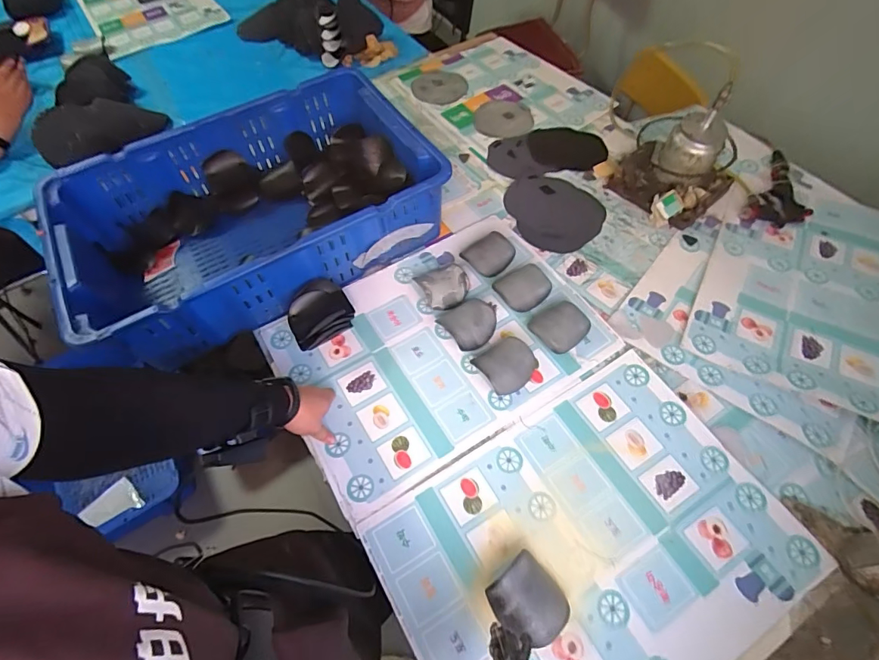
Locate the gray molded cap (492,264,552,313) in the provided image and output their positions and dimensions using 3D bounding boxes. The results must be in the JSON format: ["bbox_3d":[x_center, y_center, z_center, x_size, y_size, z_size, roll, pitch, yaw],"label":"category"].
[{"bbox_3d":[0.158,-0.078,0.832,0.089,0.035,0.077,-32,63,-17],"label":"gray molded cap"}]

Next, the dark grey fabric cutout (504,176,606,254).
[{"bbox_3d":[0.252,-0.261,0.973,0.195,0.014,0.221,-14,59,-8],"label":"dark grey fabric cutout"}]

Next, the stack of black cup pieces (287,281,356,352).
[{"bbox_3d":[-0.211,-0.029,0.803,0.111,0.078,0.110,-26,61,-15],"label":"stack of black cup pieces"}]

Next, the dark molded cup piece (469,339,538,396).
[{"bbox_3d":[0.112,0.057,0.756,0.091,0.039,0.085,-35,64,-19],"label":"dark molded cup piece"}]

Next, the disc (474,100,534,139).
[{"bbox_3d":[0.165,-0.541,1.151,0.140,0.019,0.163,9,59,7],"label":"disc"}]

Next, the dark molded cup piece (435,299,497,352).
[{"bbox_3d":[0.062,-0.018,0.808,0.112,0.036,0.089,-35,64,-19],"label":"dark molded cup piece"}]

